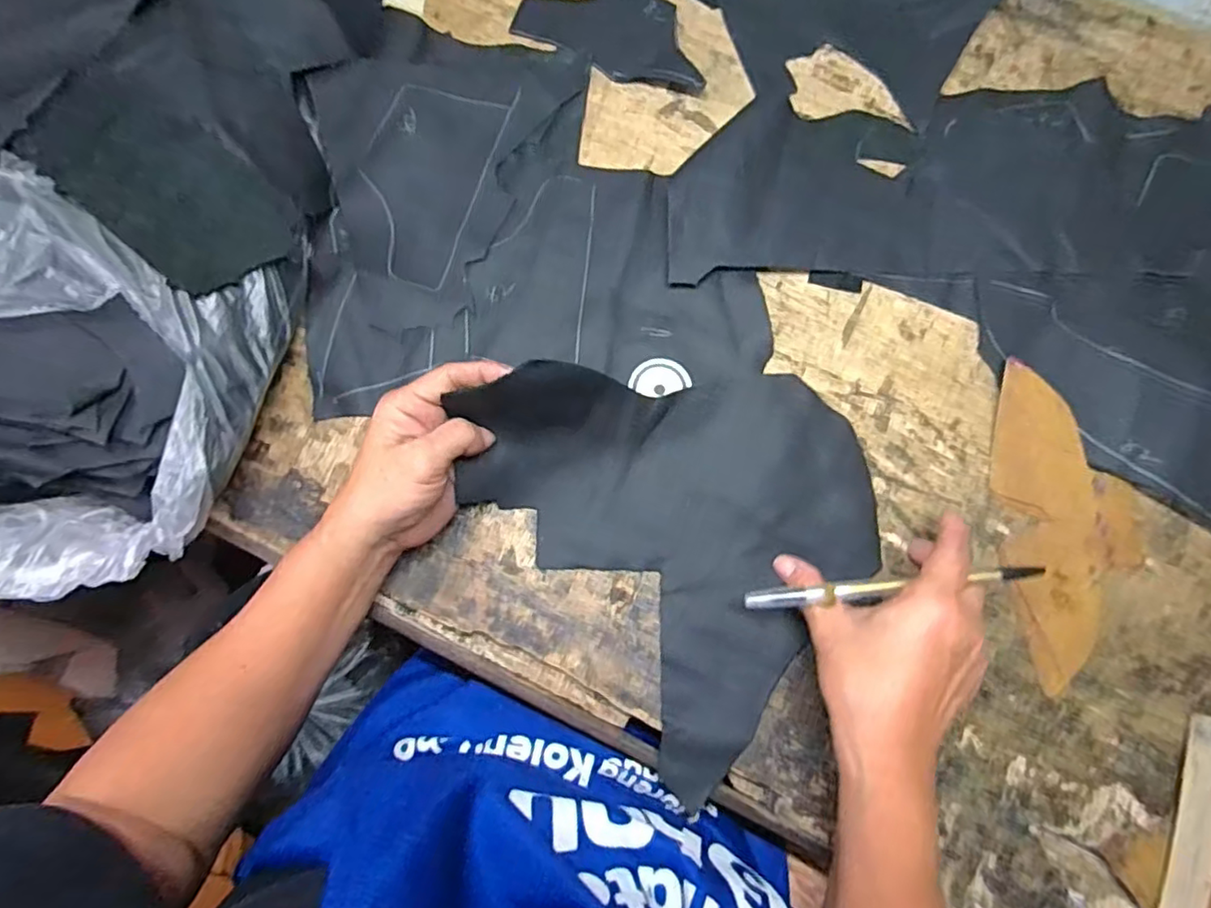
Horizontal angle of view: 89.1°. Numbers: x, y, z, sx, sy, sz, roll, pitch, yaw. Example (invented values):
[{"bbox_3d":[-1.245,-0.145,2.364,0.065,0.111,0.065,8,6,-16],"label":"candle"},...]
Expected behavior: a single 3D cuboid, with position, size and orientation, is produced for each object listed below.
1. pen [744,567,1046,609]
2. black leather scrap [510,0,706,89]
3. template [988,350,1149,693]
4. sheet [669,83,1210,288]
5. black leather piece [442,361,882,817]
[{"bbox_3d":[0.150,0.070,0.323,0.151,0.010,0.009,-7,79,4],"label":"pen"},{"bbox_3d":[0.002,-0.306,0.448,0.133,0.004,0.074,4,79,1],"label":"black leather scrap"},{"bbox_3d":[0.281,0.042,0.370,0.082,0.011,0.184,1,80,0],"label":"template"},{"bbox_3d":[0.277,-0.176,0.406,0.458,0.020,0.162,4,79,1],"label":"sheet"},{"bbox_3d":[0.054,0.031,0.349,0.202,0.058,0.238,-37,81,-6],"label":"black leather piece"}]

